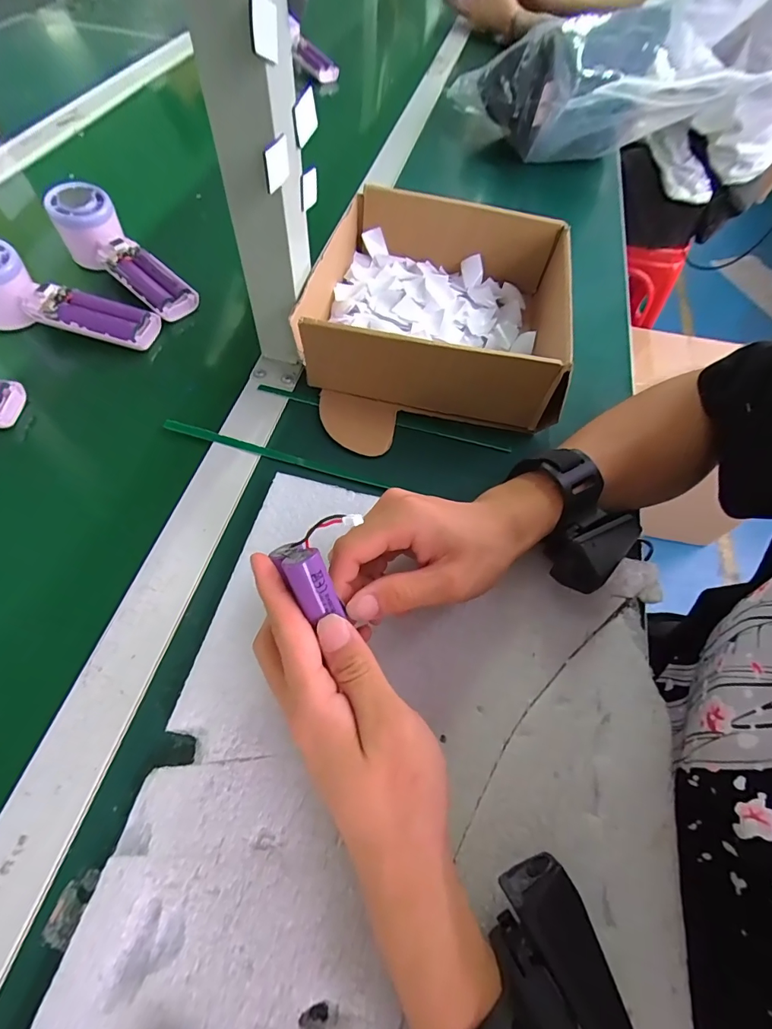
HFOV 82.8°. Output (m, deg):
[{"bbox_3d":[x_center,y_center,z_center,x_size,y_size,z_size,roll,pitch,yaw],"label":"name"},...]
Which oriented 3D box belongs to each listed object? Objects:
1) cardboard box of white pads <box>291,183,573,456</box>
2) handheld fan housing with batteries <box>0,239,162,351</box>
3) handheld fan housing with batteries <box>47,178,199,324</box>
[{"bbox_3d":[0.051,-0.197,0.397,0.208,0.072,0.217,9,61,2],"label":"cardboard box of white pads"},{"bbox_3d":[-0.293,-0.189,0.395,0.164,0.049,0.049,16,60,-11],"label":"handheld fan housing with batteries"},{"bbox_3d":[-0.257,-0.250,0.431,0.165,0.041,0.051,42,66,2],"label":"handheld fan housing with batteries"}]

